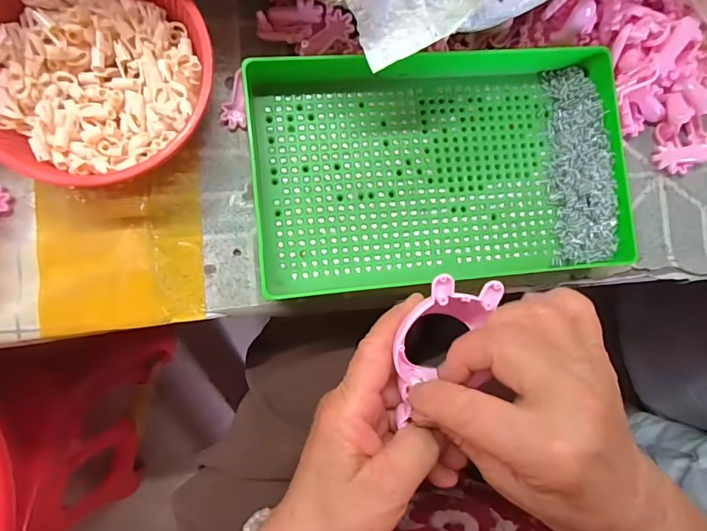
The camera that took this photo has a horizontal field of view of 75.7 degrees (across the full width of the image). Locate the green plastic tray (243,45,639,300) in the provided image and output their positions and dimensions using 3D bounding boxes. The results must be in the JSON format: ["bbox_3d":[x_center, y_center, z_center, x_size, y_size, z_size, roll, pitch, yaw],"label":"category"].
[{"bbox_3d":[0.056,-0.067,0.302,0.241,0.030,0.154,-6,88,-7],"label":"green plastic tray"}]

